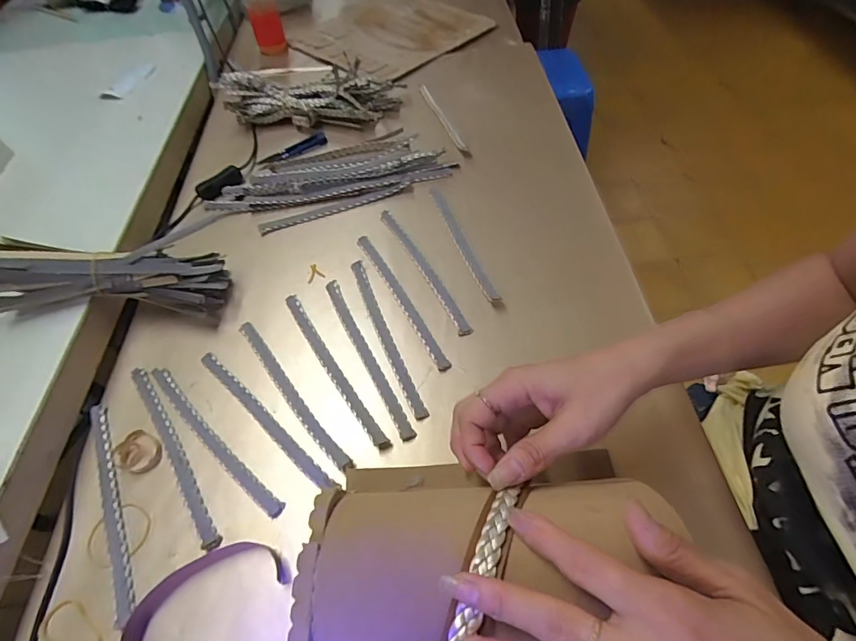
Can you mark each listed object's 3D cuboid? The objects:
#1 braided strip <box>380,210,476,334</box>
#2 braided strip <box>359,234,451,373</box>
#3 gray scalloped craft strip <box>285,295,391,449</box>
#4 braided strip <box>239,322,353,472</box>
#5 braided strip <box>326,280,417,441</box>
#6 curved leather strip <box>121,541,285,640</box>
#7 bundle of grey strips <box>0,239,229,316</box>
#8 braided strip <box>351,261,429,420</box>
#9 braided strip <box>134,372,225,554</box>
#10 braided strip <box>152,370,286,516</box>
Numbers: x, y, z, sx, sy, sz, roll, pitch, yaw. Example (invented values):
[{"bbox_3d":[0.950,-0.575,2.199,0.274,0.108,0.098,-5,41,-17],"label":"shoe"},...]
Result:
[{"bbox_3d":[-0.006,-0.058,0.474,0.014,0.005,0.191,-25,58,-13],"label":"braided strip"},{"bbox_3d":[-0.029,-0.025,0.453,0.016,0.006,0.188,-26,58,-13],"label":"braided strip"},{"bbox_3d":[-0.091,0.041,0.412,0.015,0.006,0.188,-31,59,-16],"label":"gray scalloped craft strip"},{"bbox_3d":[-0.127,0.063,0.399,0.017,0.009,0.190,-37,61,-20],"label":"braided strip"},{"bbox_3d":[-0.060,0.029,0.420,0.016,0.004,0.192,-24,58,-13],"label":"braided strip"},{"bbox_3d":[-0.158,0.195,0.308,0.103,0.018,0.050,-36,61,-20],"label":"curved leather strip"},{"bbox_3d":[-0.327,-0.043,0.432,0.236,0.062,0.068,1,54,-15],"label":"bundle of grey strips"},{"bbox_3d":[-0.043,0.011,0.429,0.015,0.005,0.190,-21,57,-10],"label":"braided strip"},{"bbox_3d":[-0.223,0.110,0.379,0.014,0.007,0.193,-34,60,-18],"label":"braided strip"},{"bbox_3d":[-0.191,0.103,0.383,0.190,0.006,0.019,35,65,24],"label":"braided strip"}]

